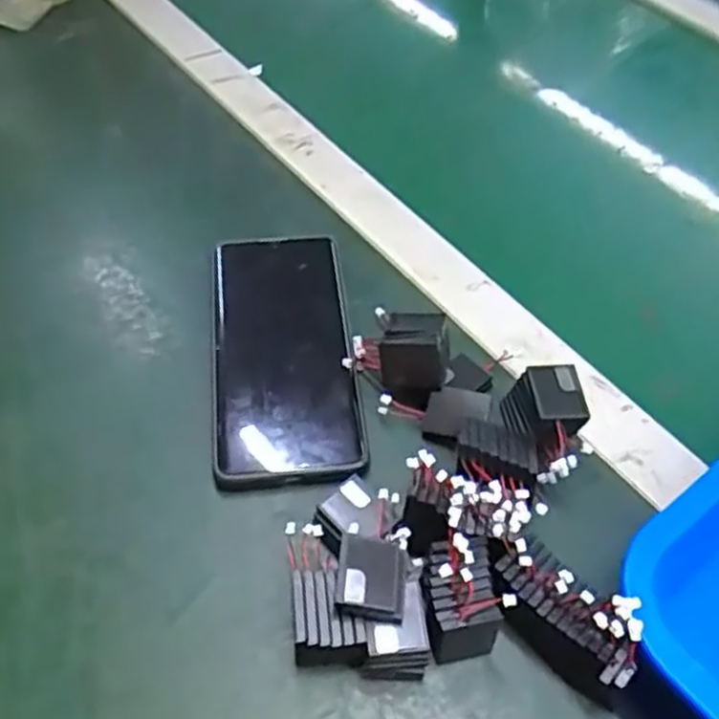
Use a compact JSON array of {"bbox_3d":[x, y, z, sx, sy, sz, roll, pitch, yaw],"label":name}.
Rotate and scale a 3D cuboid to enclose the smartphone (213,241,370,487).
[{"bbox_3d":[-0.043,-0.005,0.420,0.074,0.015,0.161,-5,51,-5],"label":"smartphone"}]

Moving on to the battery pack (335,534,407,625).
[{"bbox_3d":[0.005,0.090,0.316,0.028,0.011,0.034,6,51,4],"label":"battery pack"}]

